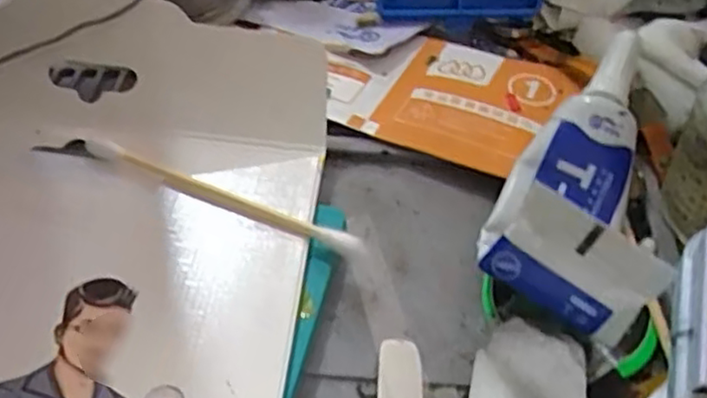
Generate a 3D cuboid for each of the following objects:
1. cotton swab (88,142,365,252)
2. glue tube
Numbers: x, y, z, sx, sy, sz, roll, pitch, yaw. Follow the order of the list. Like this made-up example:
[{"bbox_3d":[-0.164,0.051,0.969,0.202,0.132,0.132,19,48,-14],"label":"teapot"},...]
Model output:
[{"bbox_3d":[-0.031,-0.001,0.156,0.071,0.004,0.004,20,52,15],"label":"cotton swab"},{"bbox_3d":[0.055,-0.008,0.154,0.029,0.024,0.084,22,53,16],"label":"glue tube"}]

